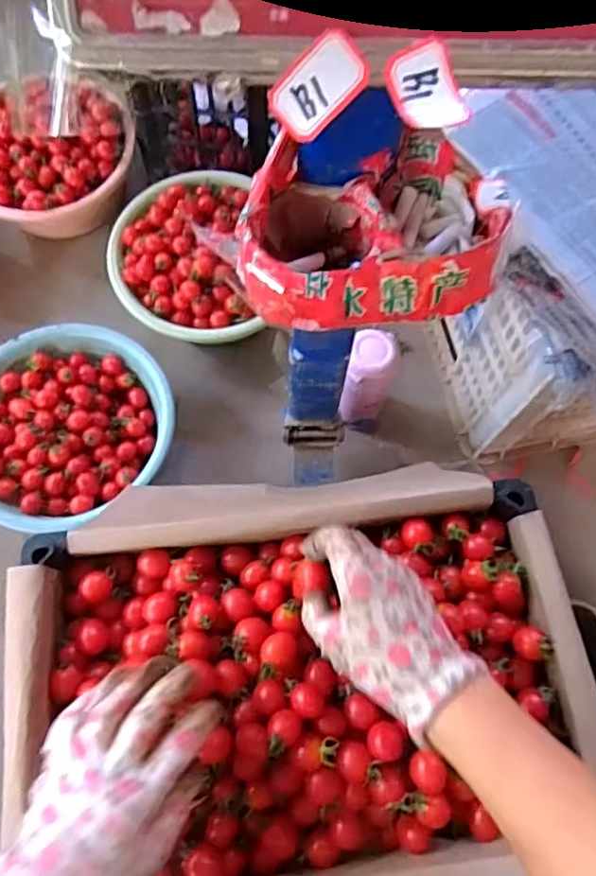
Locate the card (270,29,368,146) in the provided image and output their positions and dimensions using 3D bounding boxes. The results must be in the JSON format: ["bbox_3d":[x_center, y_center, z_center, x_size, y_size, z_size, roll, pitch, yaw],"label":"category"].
[{"bbox_3d":[0.008,-0.135,0.226,0.038,0.004,0.022,-40,115,14],"label":"card"}]

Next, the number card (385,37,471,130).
[{"bbox_3d":[0.050,-0.133,0.227,0.025,0.010,0.031,-17,93,8],"label":"number card"}]

